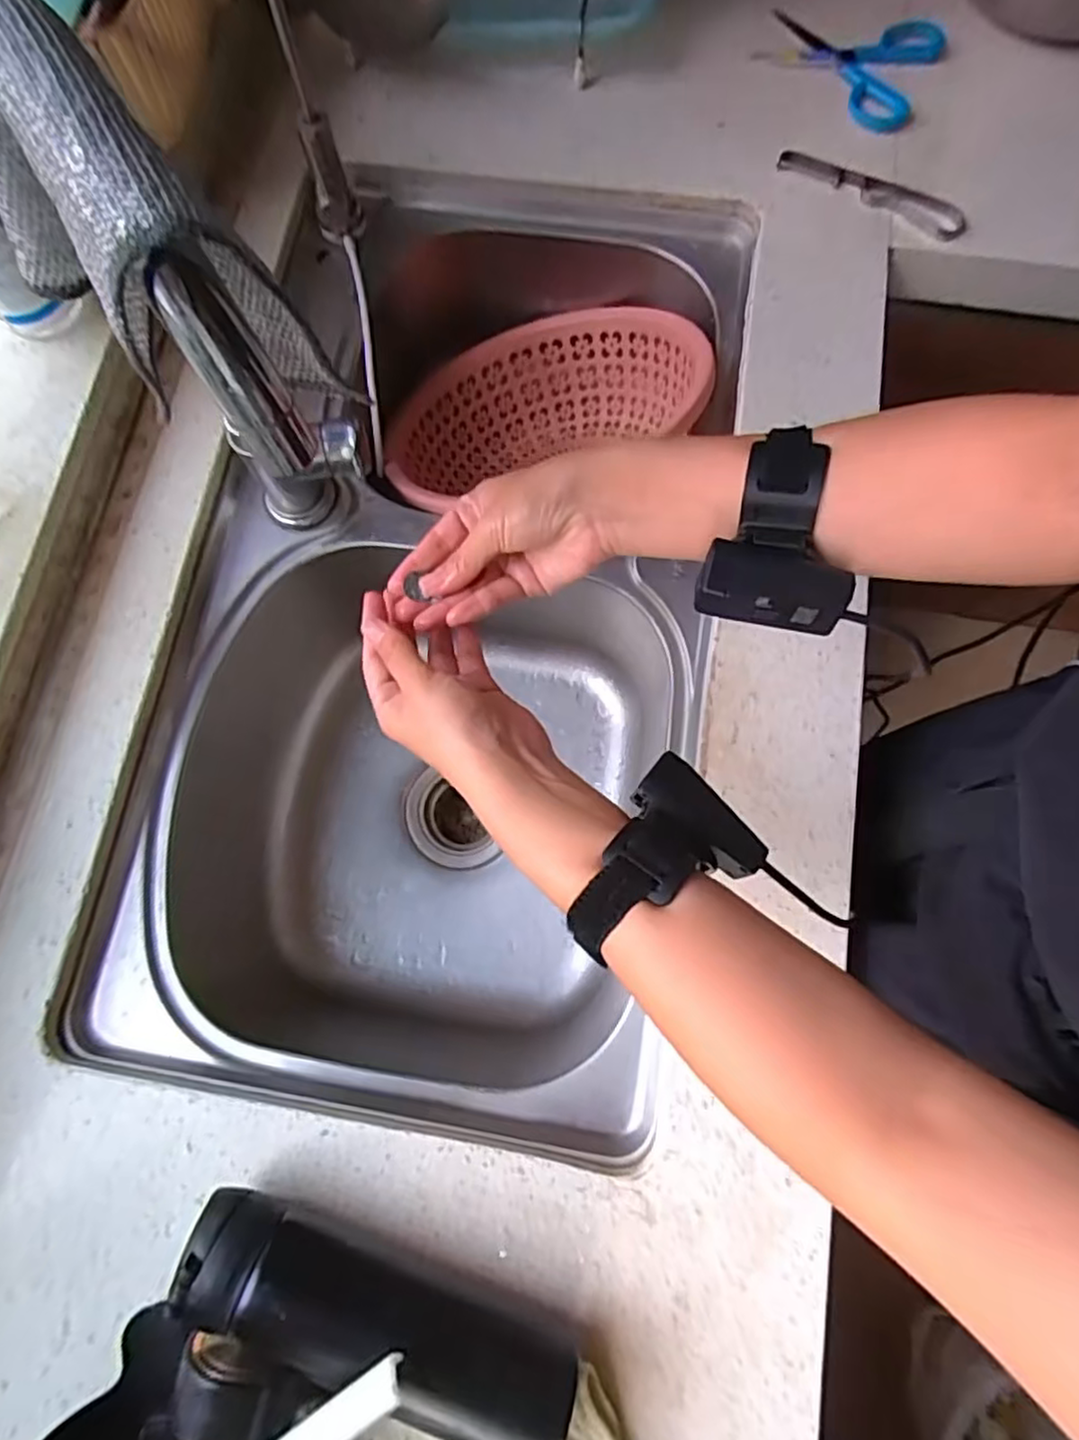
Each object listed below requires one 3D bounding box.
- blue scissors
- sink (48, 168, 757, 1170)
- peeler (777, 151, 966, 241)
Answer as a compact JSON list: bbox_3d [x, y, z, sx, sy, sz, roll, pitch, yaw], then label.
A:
[{"bbox_3d":[0.271,-0.587,0.610,0.150,0.022,0.111,24,79,6],"label":"blue scissors"},{"bbox_3d":[-0.070,-0.088,0.632,0.396,0.218,0.756,10,77,3],"label":"sink"},{"bbox_3d":[0.284,-0.452,0.587,0.163,0.008,0.029,29,79,7],"label":"peeler"}]

